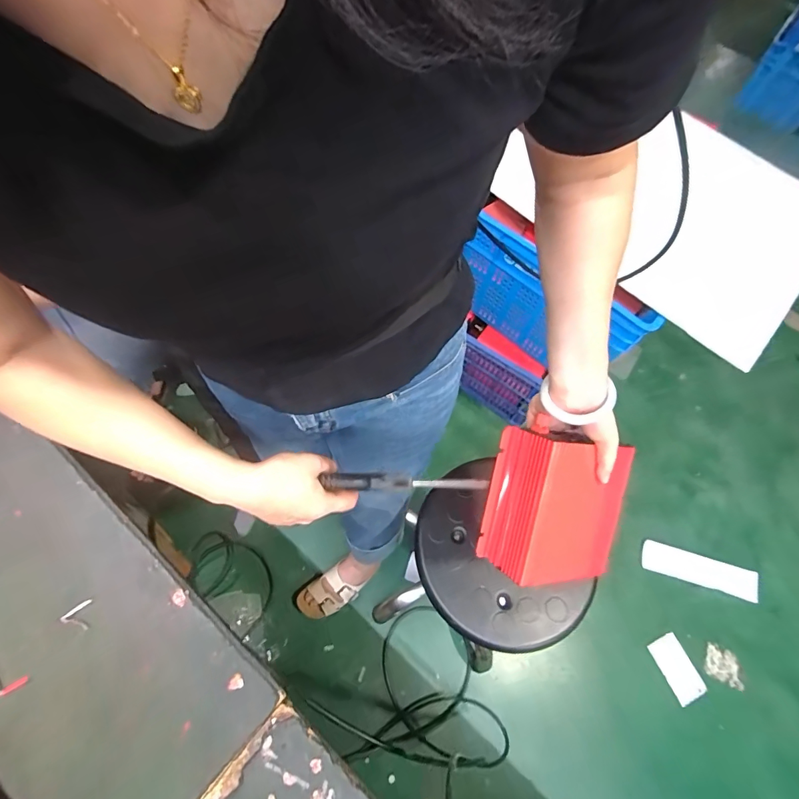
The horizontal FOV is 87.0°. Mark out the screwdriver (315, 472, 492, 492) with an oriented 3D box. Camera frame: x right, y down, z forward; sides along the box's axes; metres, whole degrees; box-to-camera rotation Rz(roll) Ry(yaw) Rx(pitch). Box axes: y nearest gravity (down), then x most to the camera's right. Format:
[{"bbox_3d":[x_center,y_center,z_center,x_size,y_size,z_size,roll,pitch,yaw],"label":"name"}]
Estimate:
[{"bbox_3d":[0.009,0.086,0.436,0.170,0.024,0.018,4,63,-11],"label":"screwdriver"}]

